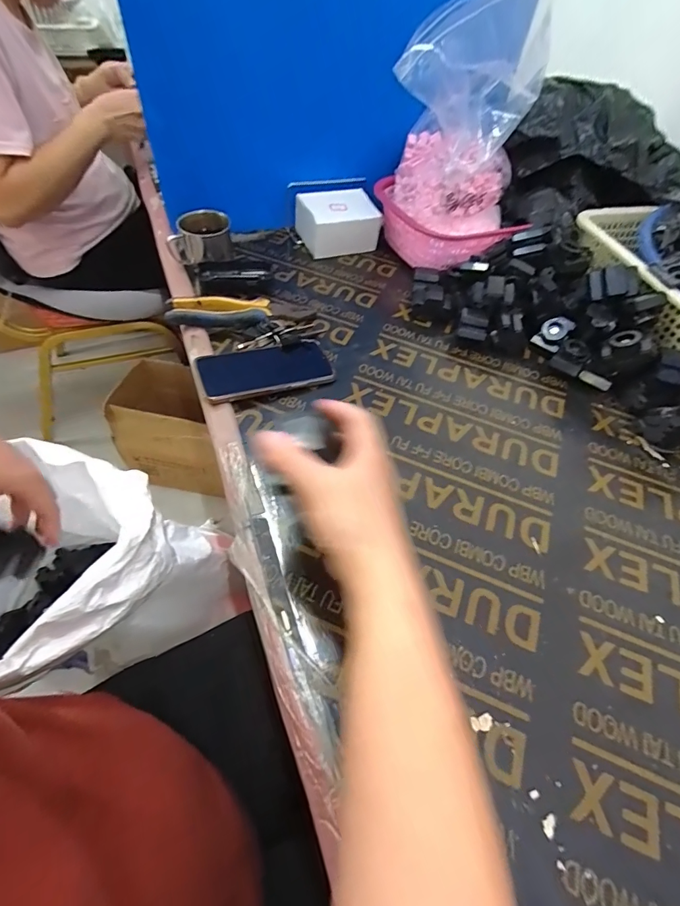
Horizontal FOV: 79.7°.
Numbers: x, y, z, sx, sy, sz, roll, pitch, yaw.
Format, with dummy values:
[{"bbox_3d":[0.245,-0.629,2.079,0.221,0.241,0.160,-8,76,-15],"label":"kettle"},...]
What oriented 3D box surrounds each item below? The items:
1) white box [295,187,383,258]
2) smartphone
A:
[{"bbox_3d":[-0.007,-0.393,0.699,0.134,0.075,0.085,-17,57,-17],"label":"white box"},{"bbox_3d":[-0.093,-0.108,0.513,0.157,0.012,0.087,-12,57,-20],"label":"smartphone"}]

